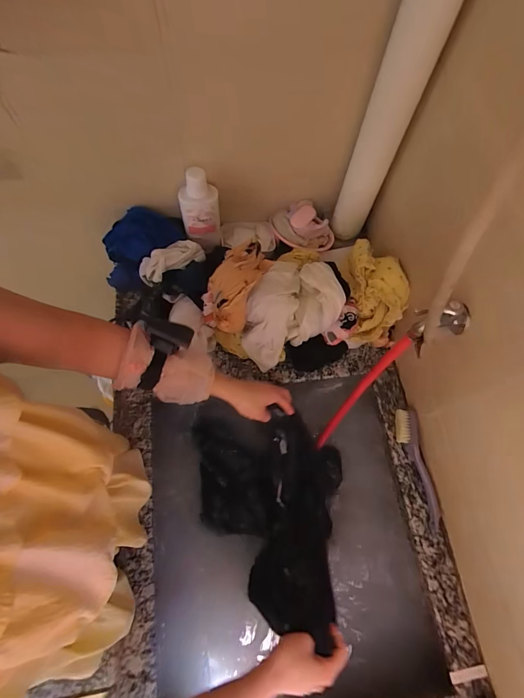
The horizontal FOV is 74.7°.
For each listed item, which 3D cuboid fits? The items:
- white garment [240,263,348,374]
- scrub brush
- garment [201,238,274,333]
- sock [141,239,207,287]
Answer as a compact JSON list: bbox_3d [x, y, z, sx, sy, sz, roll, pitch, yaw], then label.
[{"bbox_3d":[0.053,-0.081,0.669,0.207,0.100,0.146,-28,71,-14],"label":"white garment"},{"bbox_3d":[0.297,0.227,0.656,0.049,0.043,0.216,-5,67,-5],"label":"scrub brush"},{"bbox_3d":[-0.057,-0.110,0.640,0.094,0.096,0.168,20,67,5],"label":"garment"},{"bbox_3d":[-0.188,-0.177,0.714,0.137,0.062,0.077,-16,68,-10],"label":"sock"}]

